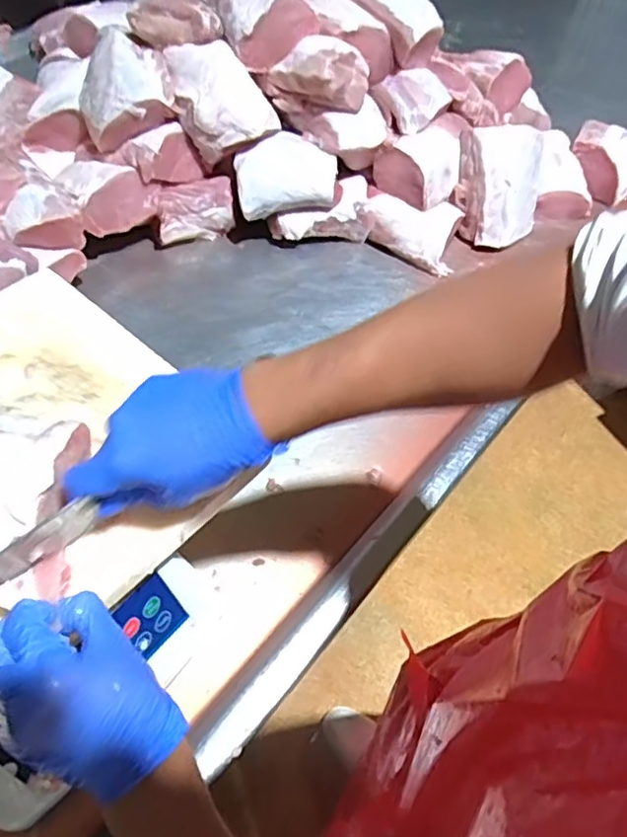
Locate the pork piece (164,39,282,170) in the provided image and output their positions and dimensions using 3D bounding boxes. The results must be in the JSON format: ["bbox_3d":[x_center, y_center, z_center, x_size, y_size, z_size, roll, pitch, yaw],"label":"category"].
[{"bbox_3d":[-0.129,-0.435,0.829,0.119,0.065,0.151,-33,99,-9],"label":"pork piece"}]

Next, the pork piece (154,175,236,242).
[{"bbox_3d":[-0.166,-0.292,0.884,0.117,0.079,0.052,-18,58,-17],"label":"pork piece"}]

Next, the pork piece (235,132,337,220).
[{"bbox_3d":[-0.039,-0.342,0.862,0.138,0.065,0.094,-4,55,-8],"label":"pork piece"}]

